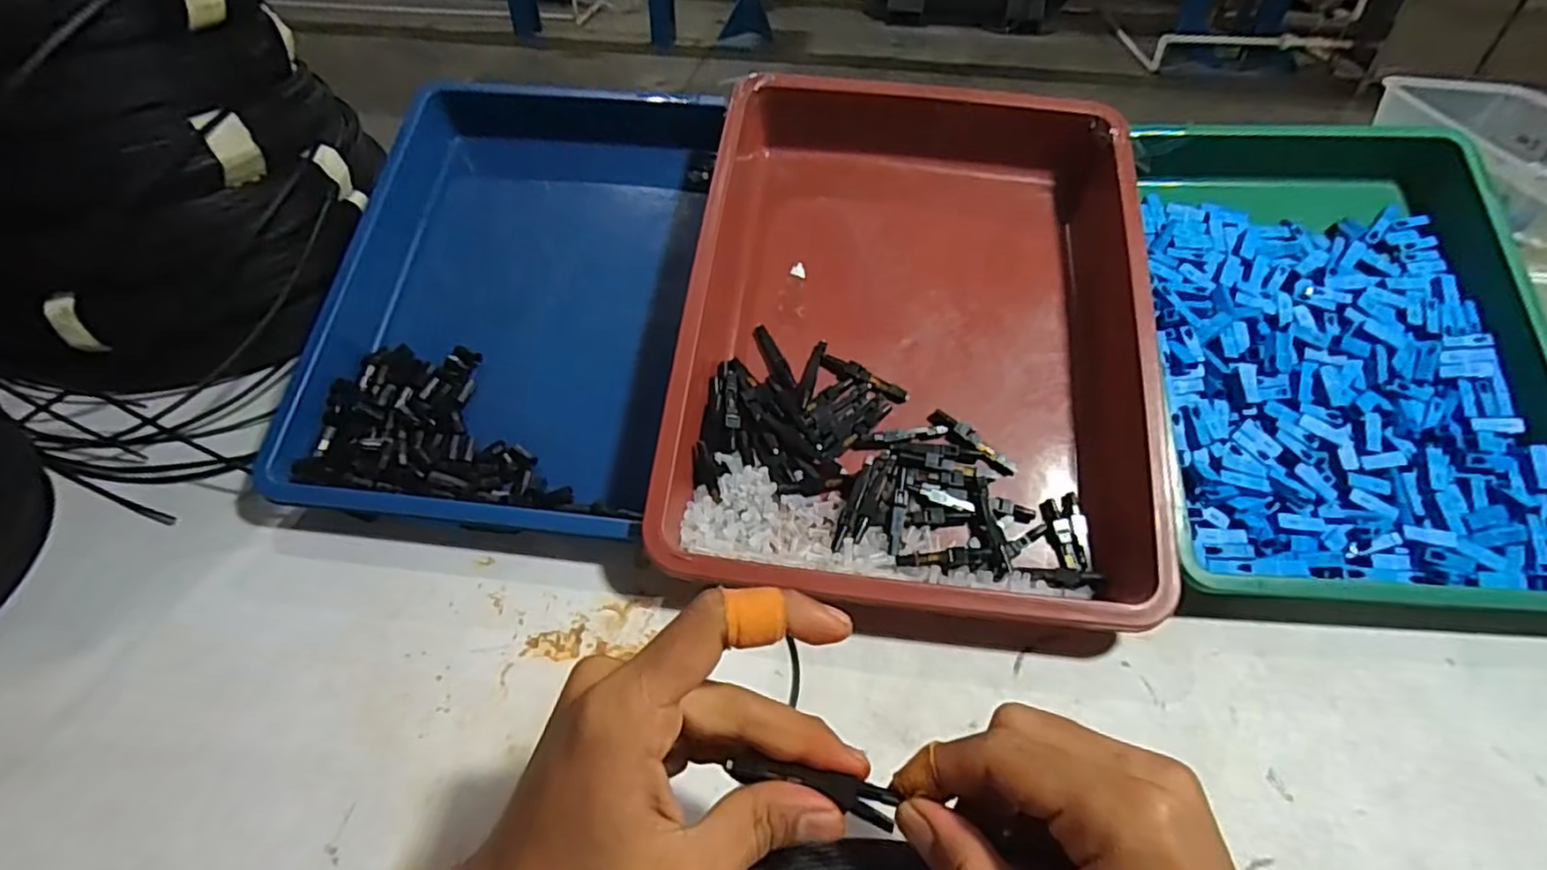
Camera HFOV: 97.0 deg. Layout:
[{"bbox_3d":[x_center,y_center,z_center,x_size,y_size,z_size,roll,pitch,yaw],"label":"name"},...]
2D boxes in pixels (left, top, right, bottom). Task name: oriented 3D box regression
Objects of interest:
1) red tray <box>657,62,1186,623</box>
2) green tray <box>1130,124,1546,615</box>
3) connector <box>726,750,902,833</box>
[{"bbox_3d":[0.085,-0.073,0.422,0.267,0.057,0.345,7,66,2],"label":"red tray"},{"bbox_3d":[0.337,-0.074,0.426,0.228,0.056,0.359,2,65,2],"label":"green tray"},{"bbox_3d":[0.014,0.119,0.231,0.057,0.010,0.010,14,44,1],"label":"connector"}]

